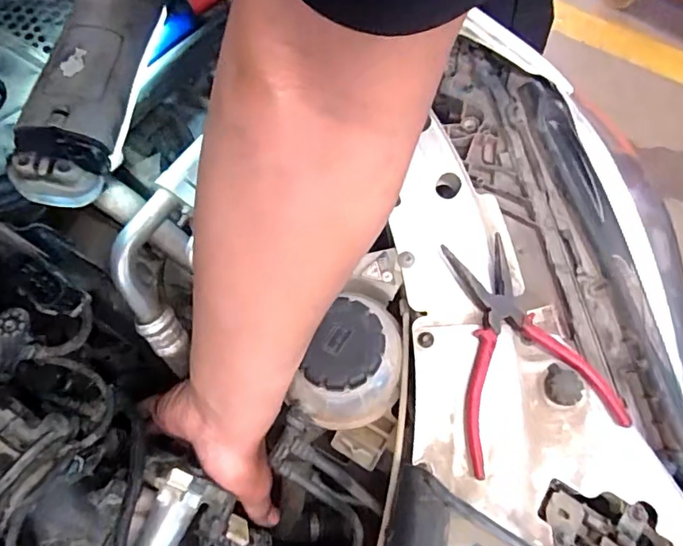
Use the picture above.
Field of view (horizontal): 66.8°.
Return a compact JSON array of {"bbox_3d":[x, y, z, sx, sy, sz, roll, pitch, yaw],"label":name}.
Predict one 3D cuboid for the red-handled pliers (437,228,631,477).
[{"bbox_3d":[0.142,0.053,0.391,0.122,0.023,0.168,-6,68,-3],"label":"red-handled pliers"}]

